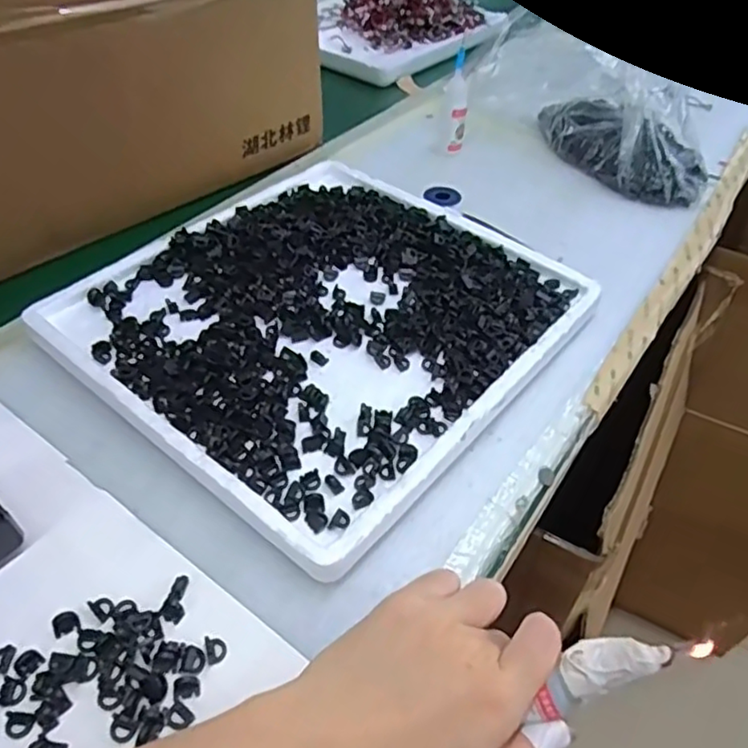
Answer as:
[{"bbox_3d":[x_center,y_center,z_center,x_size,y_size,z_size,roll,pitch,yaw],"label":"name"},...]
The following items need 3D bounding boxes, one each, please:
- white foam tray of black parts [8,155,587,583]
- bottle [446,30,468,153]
[{"bbox_3d":[-0.029,-0.038,0.407,0.251,0.030,0.273,31,52,26],"label":"white foam tray of black parts"},{"bbox_3d":[0.075,-0.251,0.571,0.019,0.096,0.017,0,22,-1],"label":"bottle"}]

